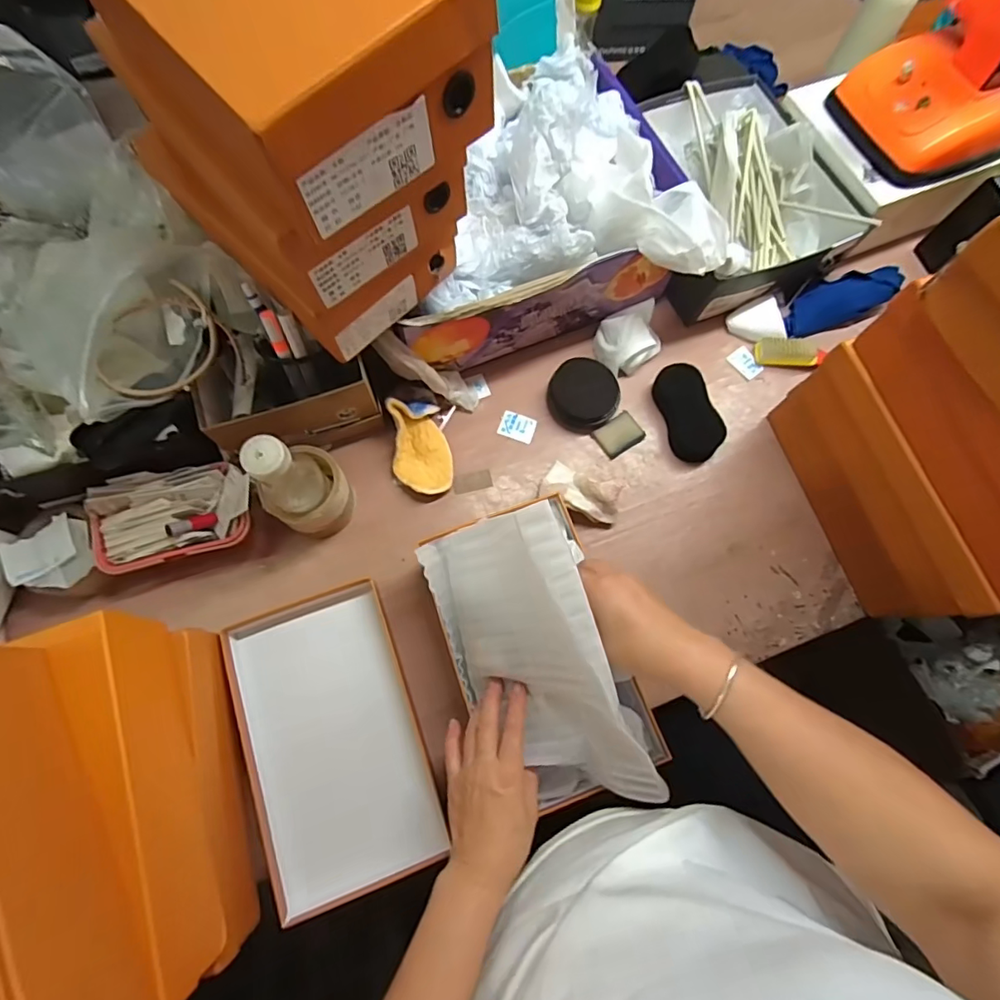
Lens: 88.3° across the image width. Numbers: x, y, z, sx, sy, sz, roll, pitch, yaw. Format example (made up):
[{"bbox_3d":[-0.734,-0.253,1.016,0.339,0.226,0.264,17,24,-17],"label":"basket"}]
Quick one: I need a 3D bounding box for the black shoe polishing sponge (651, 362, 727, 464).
[{"bbox_3d":[0.245,-0.114,0.670,0.059,0.034,0.123,-14,74,-7],"label":"black shoe polishing sponge"}]

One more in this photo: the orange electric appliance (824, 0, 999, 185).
[{"bbox_3d":[0.564,-0.532,0.615,0.188,0.211,0.173,-23,75,-9],"label":"orange electric appliance"}]

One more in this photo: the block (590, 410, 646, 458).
[{"bbox_3d":[0.157,-0.086,0.677,0.059,0.010,0.045,-33,77,-11],"label":"block"}]

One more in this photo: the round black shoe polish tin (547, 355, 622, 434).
[{"bbox_3d":[0.111,-0.137,0.674,0.087,0.043,0.087,1,73,-2],"label":"round black shoe polish tin"}]

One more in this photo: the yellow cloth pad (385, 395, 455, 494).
[{"bbox_3d":[-0.099,-0.069,0.640,0.072,0.039,0.120,-9,73,-5],"label":"yellow cloth pad"}]

